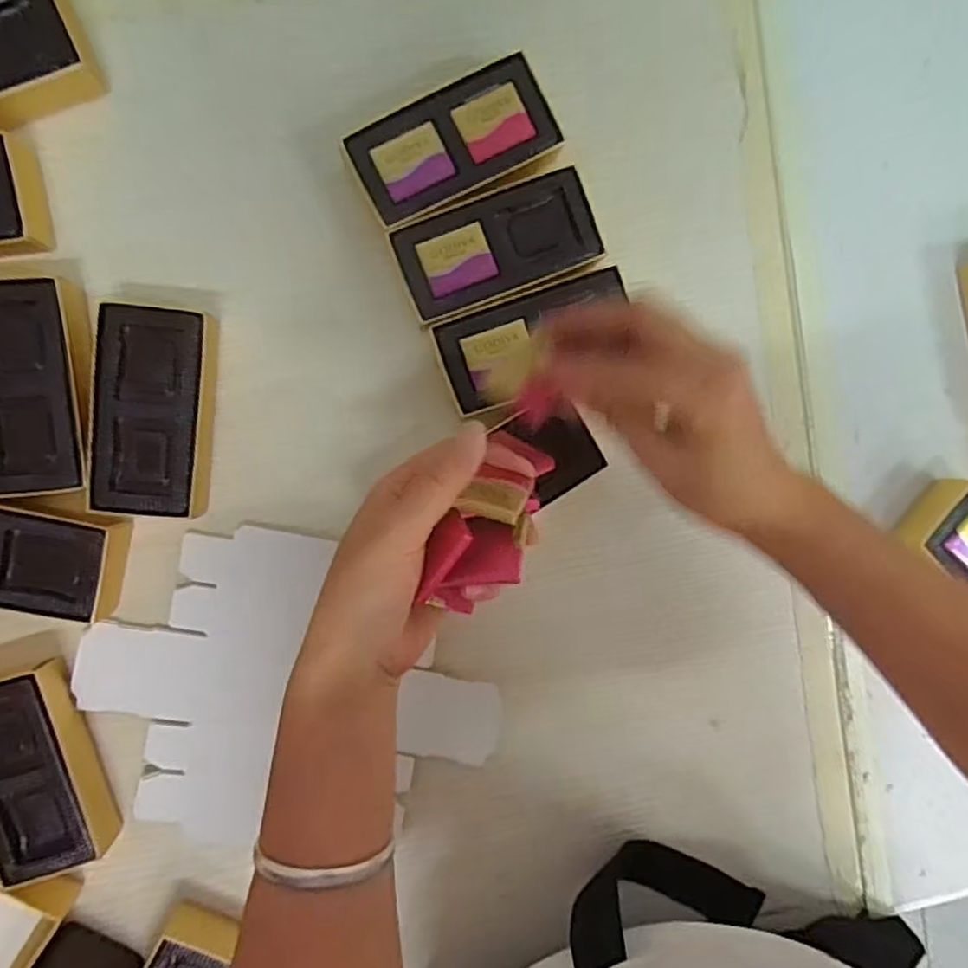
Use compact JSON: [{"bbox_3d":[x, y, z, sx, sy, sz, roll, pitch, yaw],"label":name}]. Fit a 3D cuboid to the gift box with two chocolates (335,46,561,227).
[{"bbox_3d":[-0.017,-0.188,0.373,0.111,0.029,0.055,-27,97,-3],"label":"gift box with two chocolates"}]

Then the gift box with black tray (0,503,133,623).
[{"bbox_3d":[-0.262,0.039,0.368,0.116,0.033,0.060,8,94,-6],"label":"gift box with black tray"}]

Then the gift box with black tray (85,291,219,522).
[{"bbox_3d":[-0.183,-0.040,0.369,0.057,0.030,0.113,4,94,-6],"label":"gift box with black tray"}]

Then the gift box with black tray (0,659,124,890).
[{"bbox_3d":[-0.256,0.166,0.375,0.056,0.029,0.118,-16,96,-4],"label":"gift box with black tray"}]

